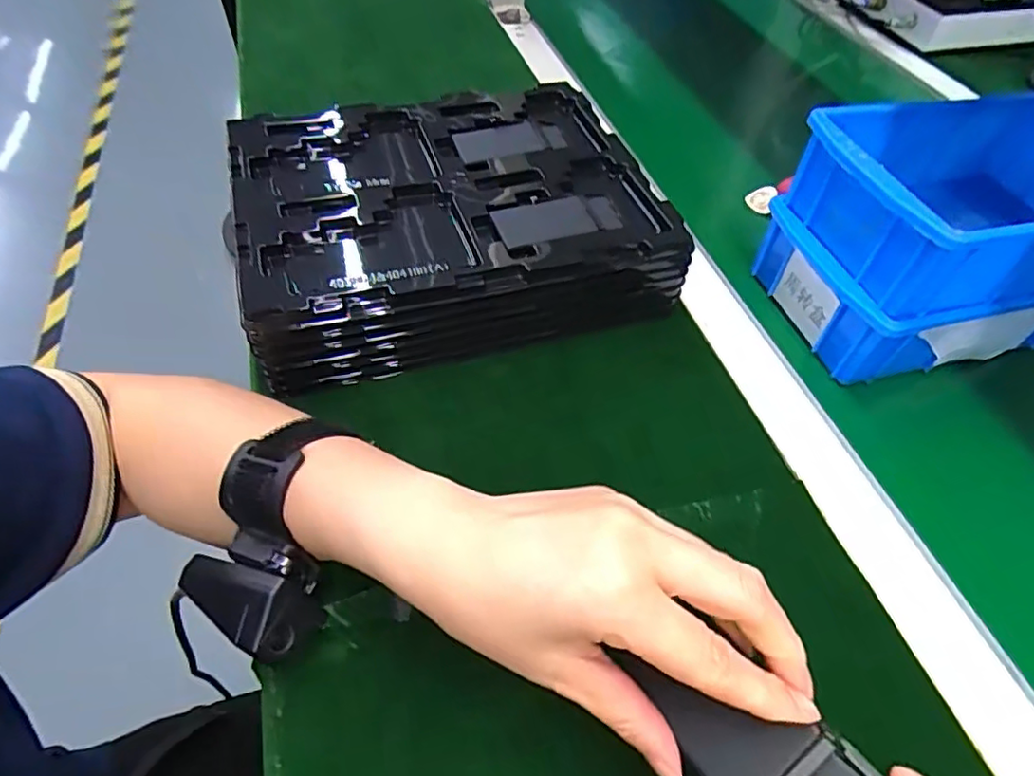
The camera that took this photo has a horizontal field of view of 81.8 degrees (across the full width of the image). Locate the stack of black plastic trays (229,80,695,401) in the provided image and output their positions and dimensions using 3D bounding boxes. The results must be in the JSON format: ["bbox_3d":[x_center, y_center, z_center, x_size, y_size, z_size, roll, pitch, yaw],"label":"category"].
[{"bbox_3d":[-0.051,-0.119,0.419,0.276,0.065,0.217,-14,54,-15],"label":"stack of black plastic trays"}]

